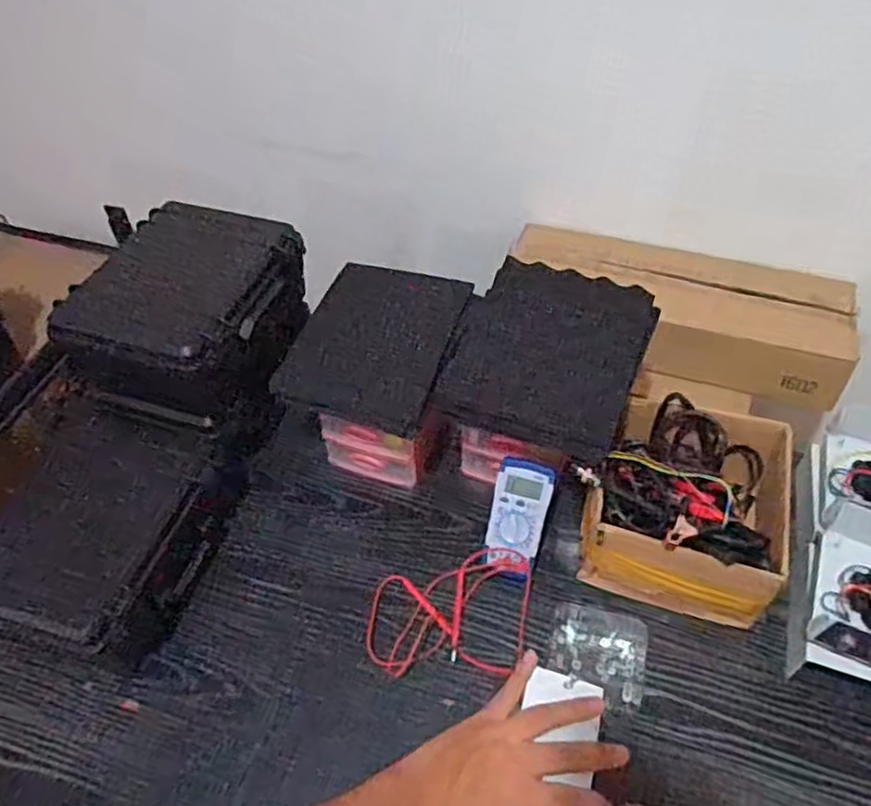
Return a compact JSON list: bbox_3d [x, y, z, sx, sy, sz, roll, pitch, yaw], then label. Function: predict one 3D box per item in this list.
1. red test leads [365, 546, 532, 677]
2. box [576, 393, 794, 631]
[{"bbox_3d":[0.016,0.236,0.793,0.190,0.028,0.135,-3,53,1],"label":"red test leads"},{"bbox_3d":[0.289,0.107,0.810,0.214,0.122,0.236,16,54,15],"label":"box"}]

